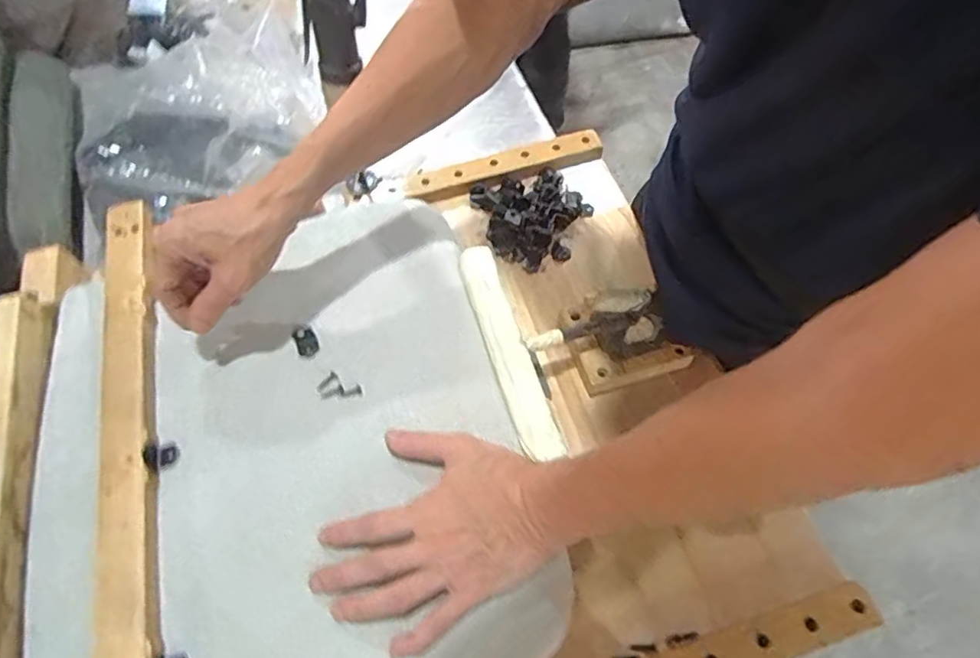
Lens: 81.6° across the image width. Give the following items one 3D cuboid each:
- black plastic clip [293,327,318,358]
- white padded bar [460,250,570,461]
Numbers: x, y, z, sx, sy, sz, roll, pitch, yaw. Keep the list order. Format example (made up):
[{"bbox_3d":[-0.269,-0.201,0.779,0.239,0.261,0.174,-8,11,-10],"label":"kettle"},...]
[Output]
[{"bbox_3d":[-0.158,0.011,0.486,0.017,0.005,0.029,-25,62,-11],"label":"black plastic clip"},{"bbox_3d":[0.013,0.011,0.478,0.033,0.010,0.200,-17,61,-6],"label":"white padded bar"}]

